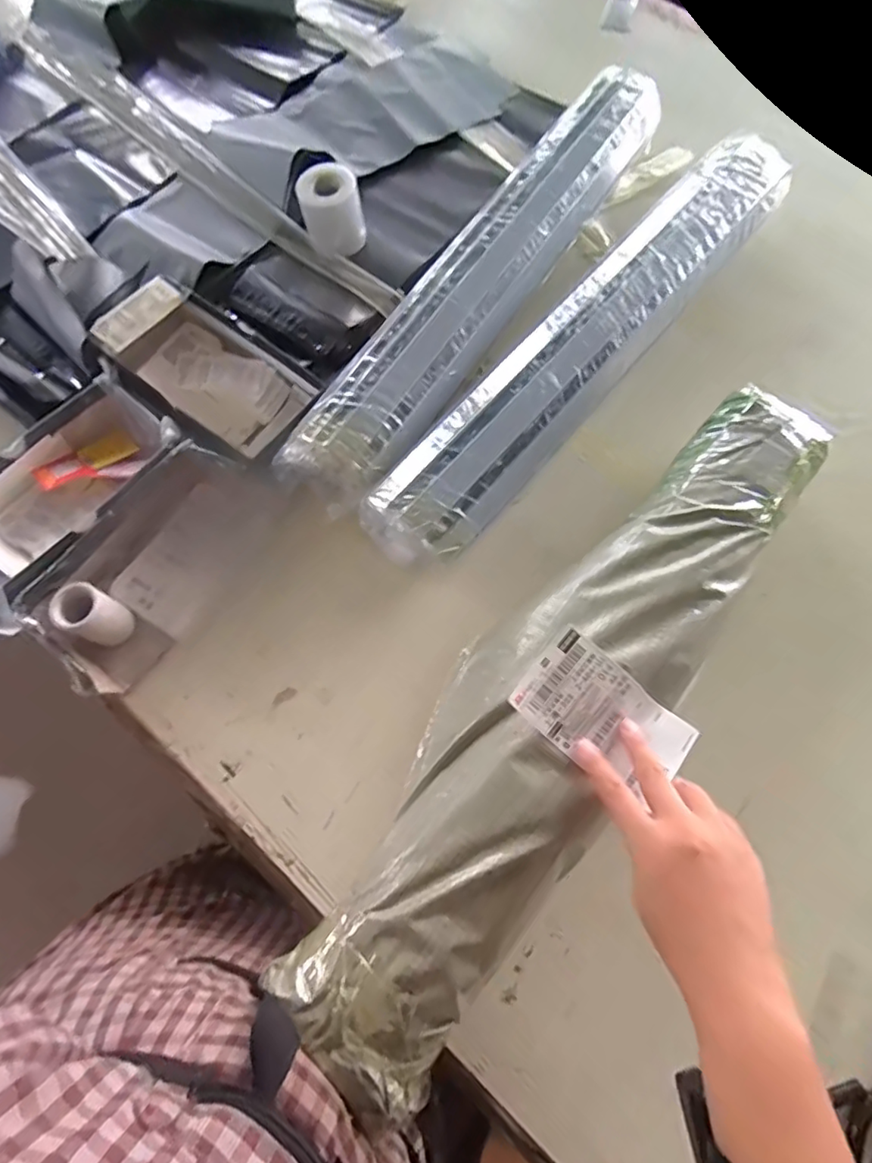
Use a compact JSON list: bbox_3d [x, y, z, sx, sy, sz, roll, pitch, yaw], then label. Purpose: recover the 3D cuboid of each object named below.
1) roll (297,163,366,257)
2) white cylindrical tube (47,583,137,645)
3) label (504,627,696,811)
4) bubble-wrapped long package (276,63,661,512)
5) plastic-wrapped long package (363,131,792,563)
[{"bbox_3d":[-0.117,-0.420,0.633,0.065,0.058,0.061,0,70,-1],"label":"roll"},{"bbox_3d":[-0.296,0.031,0.495,0.042,0.063,0.041,0,73,0],"label":"white cylindrical tube"},{"bbox_3d":[0.122,0.099,0.411,0.122,0.023,0.073,38,77,11],"label":"label"},{"bbox_3d":[0.066,-0.330,0.588,0.094,0.054,0.631,32,76,10],"label":"bubble-wrapped long package"},{"bbox_3d":[0.166,-0.254,0.571,0.103,0.077,0.621,39,74,12],"label":"plastic-wrapped long package"}]

